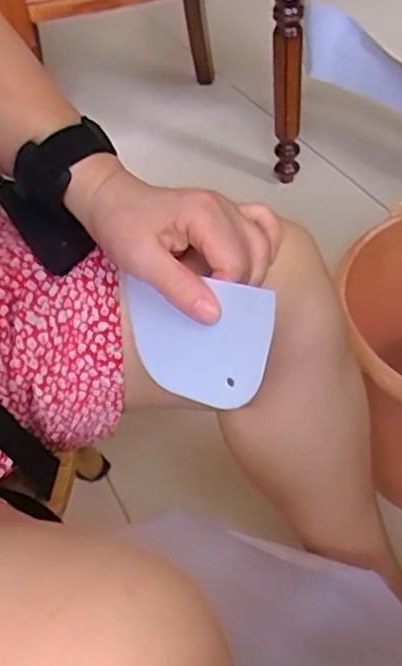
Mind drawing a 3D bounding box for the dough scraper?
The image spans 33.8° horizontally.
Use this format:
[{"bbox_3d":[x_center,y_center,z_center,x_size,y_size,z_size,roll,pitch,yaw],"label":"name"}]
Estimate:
[{"bbox_3d":[-0.003,0.007,0.389,0.106,0.071,0.005,9,22,37],"label":"dough scraper"}]

